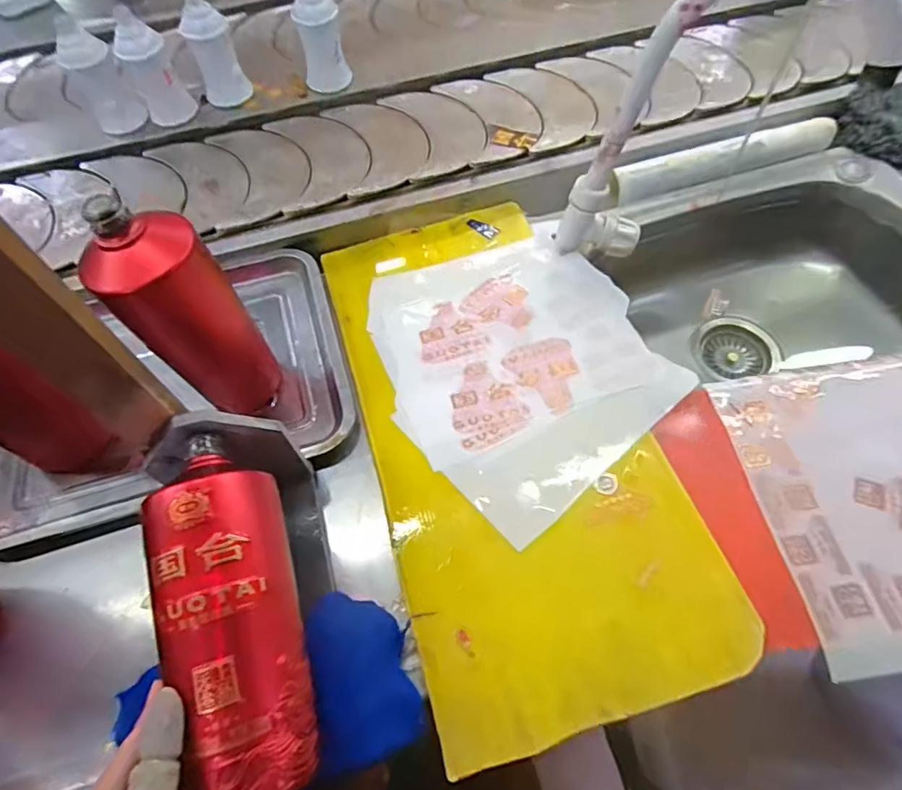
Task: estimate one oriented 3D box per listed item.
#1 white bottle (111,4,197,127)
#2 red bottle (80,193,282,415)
[{"bbox_3d":[-0.379,-0.410,0.657,0.060,0.117,0.050,-30,65,-13],"label":"white bottle"},{"bbox_3d":[-0.206,-0.058,0.415,0.078,0.197,0.066,-40,67,-18],"label":"red bottle"}]

